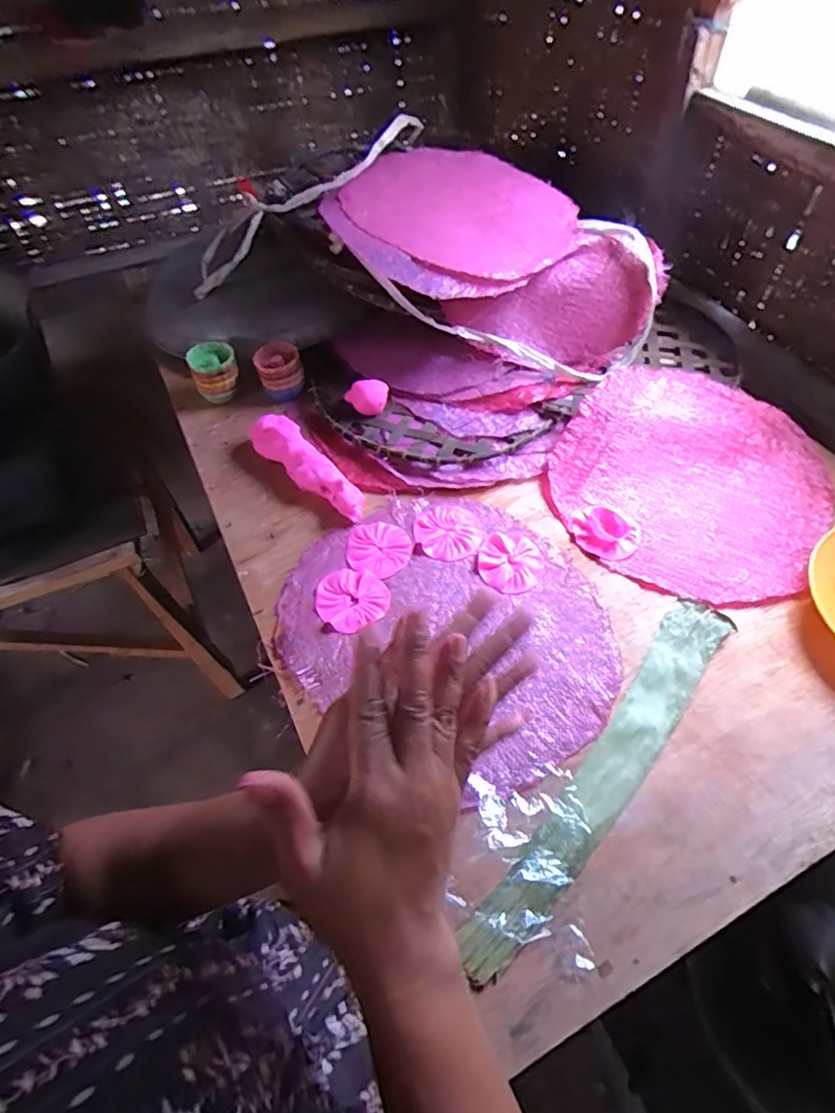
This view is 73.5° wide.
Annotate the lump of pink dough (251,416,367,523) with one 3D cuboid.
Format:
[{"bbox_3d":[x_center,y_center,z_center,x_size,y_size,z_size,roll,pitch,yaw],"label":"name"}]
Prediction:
[{"bbox_3d":[-0.143,-0.114,0.716,0.062,0.049,0.202,-34,59,-20],"label":"lump of pink dough"}]

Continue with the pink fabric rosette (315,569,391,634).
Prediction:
[{"bbox_3d":[-0.074,0.046,0.624,0.075,0.004,0.080,-1,54,2],"label":"pink fabric rosette"}]

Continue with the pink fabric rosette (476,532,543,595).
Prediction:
[{"bbox_3d":[0.108,0.004,0.647,0.069,0.004,0.079,23,59,18],"label":"pink fabric rosette"}]

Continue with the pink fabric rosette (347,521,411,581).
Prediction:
[{"bbox_3d":[-0.046,-0.010,0.660,0.070,0.008,0.079,3,54,5],"label":"pink fabric rosette"}]

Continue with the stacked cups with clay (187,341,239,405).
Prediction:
[{"bbox_3d":[-0.293,-0.268,0.814,0.065,0.080,0.064,-16,55,-9],"label":"stacked cups with clay"}]

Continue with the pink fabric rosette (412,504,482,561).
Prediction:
[{"bbox_3d":[0.037,-0.030,0.674,0.077,0.004,0.079,-1,54,2],"label":"pink fabric rosette"}]

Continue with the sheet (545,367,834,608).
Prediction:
[{"bbox_3d":[0.340,-0.109,0.688,0.309,0.059,0.332,-1,54,2],"label":"sheet"}]

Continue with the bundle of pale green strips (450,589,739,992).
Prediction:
[{"bbox_3d":[0.181,0.190,0.512,0.056,0.008,0.404,33,62,24],"label":"bundle of pale green strips"}]

